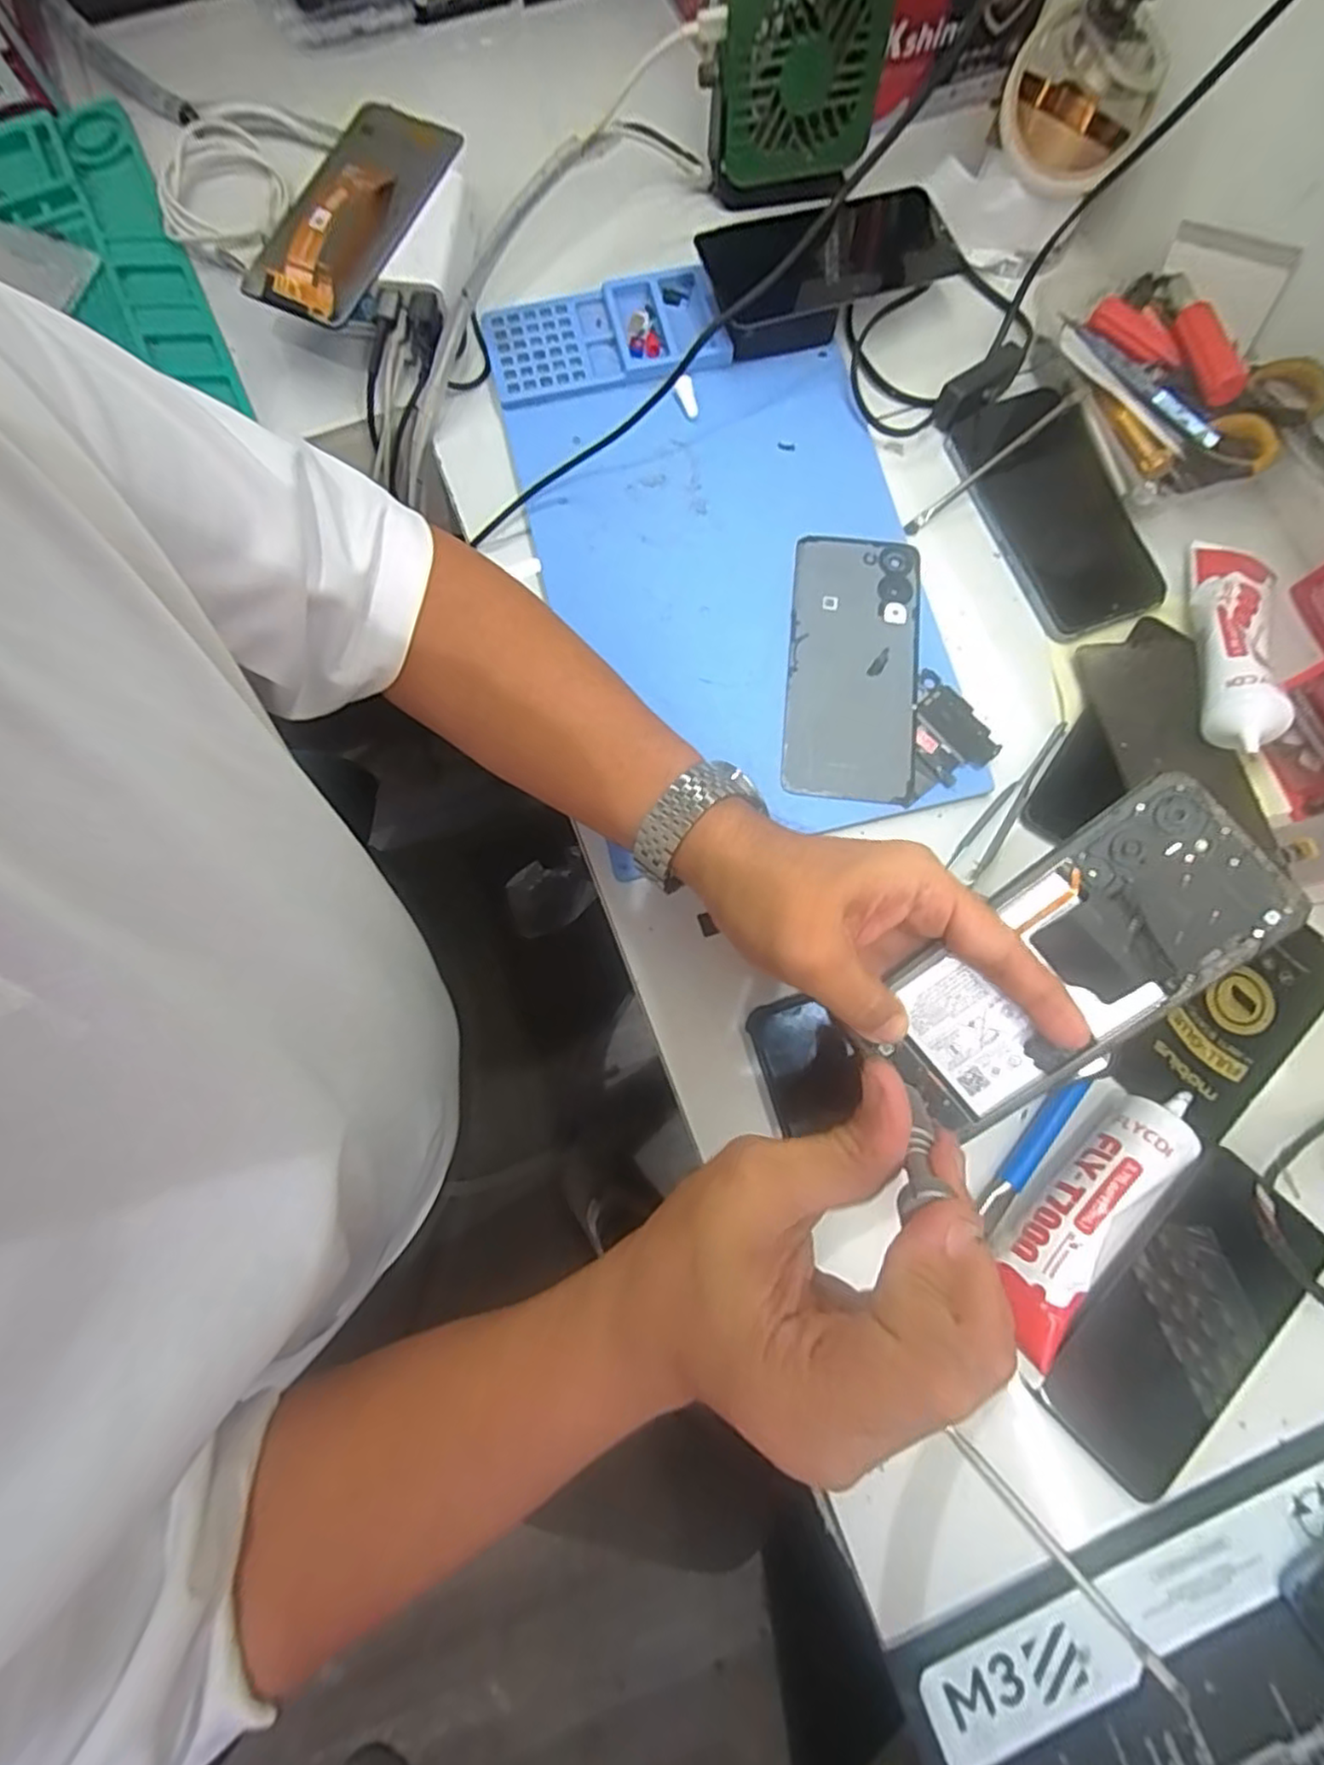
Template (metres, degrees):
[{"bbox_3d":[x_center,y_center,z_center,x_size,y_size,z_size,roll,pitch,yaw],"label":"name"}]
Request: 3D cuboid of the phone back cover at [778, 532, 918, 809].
[{"bbox_3d":[0.111,-0.126,0.394,0.072,0.005,0.158,6,80,1],"label":"phone back cover"}]

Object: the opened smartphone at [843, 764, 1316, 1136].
[{"bbox_3d":[0.164,0.036,0.279,0.078,0.009,0.156,46,104,7],"label":"opened smartphone"}]

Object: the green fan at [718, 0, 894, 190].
[{"bbox_3d":[0.082,-0.493,0.413,0.101,0.099,0.047,0,80,0],"label":"green fan"}]

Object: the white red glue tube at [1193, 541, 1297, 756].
[{"bbox_3d":[0.321,-0.137,0.382,0.041,0.030,0.142,20,61,3],"label":"white red glue tube"}]

